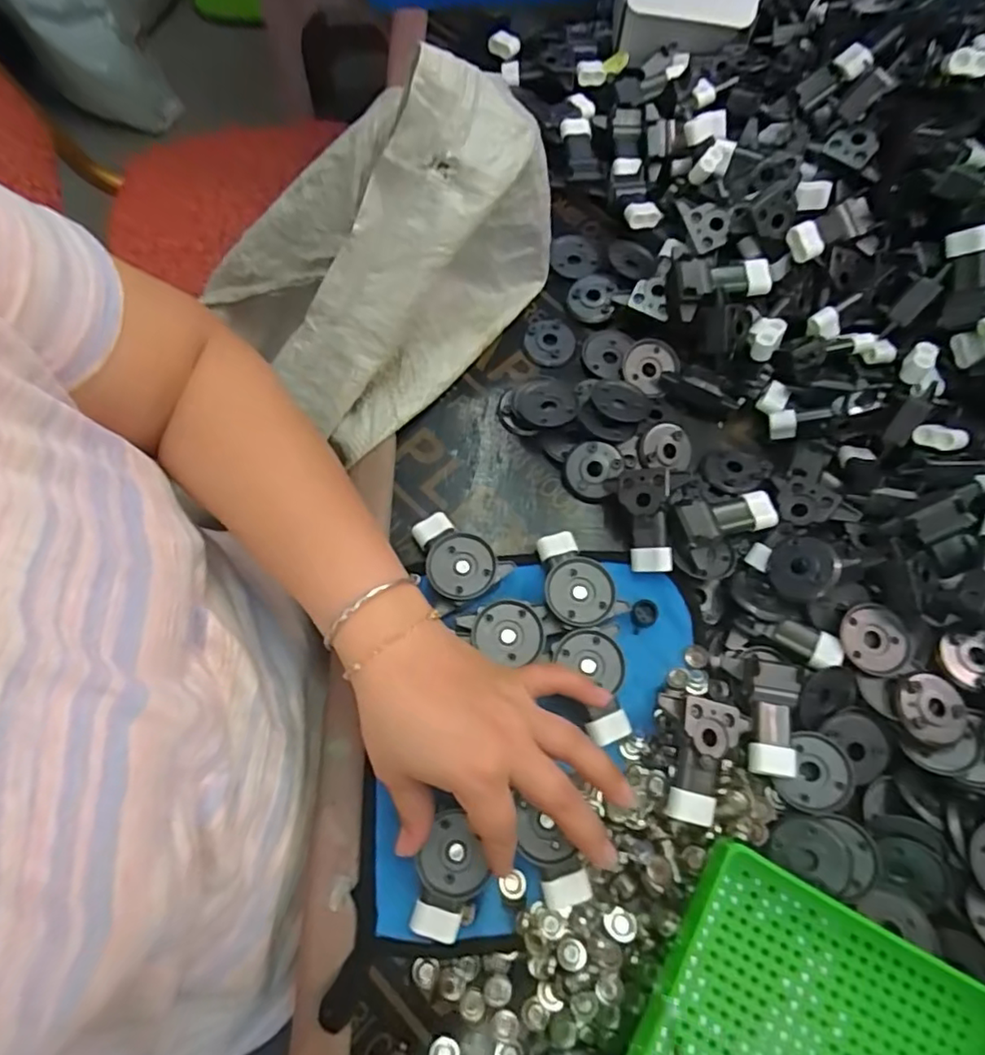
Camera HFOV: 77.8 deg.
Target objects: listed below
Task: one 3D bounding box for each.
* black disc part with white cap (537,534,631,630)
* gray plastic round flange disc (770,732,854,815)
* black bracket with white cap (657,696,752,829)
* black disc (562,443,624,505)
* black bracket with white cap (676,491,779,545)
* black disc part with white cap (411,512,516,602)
[{"bbox_3d":[0.049,0.037,0.391,0.043,0.028,0.067,-34,74,-12],"label":"black disc part with white cap"},{"bbox_3d":[0.187,0.143,0.352,0.039,0.011,0.042,0,70,-1],"label":"gray plastic round flange disc"},{"bbox_3d":[0.116,0.133,0.349,0.051,0.034,0.065,12,71,4],"label":"black bracket with white cap"},{"bbox_3d":[0.068,-0.038,0.417,0.037,0.005,0.040,1,92,13],"label":"black disc"},{"bbox_3d":[0.152,-0.006,0.400,0.064,0.027,0.028,-14,71,-6],"label":"black bracket with white cap"},{"bbox_3d":[-0.026,0.022,0.395,0.067,0.029,0.043,36,74,11],"label":"black disc part with white cap"}]

